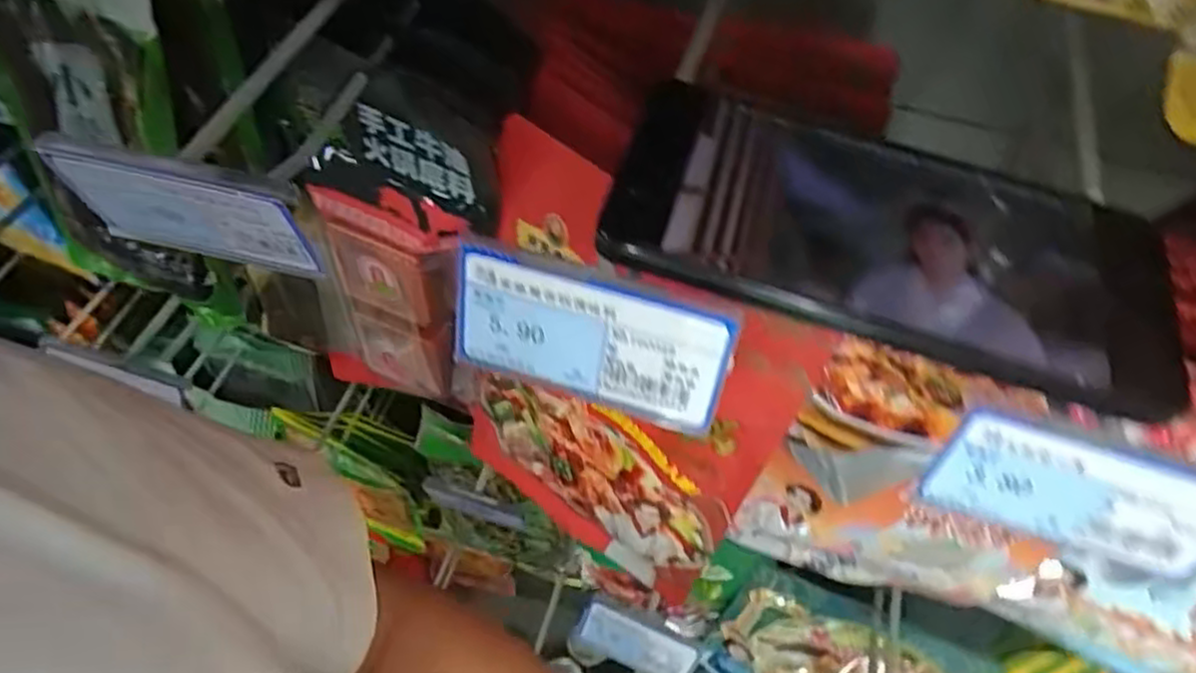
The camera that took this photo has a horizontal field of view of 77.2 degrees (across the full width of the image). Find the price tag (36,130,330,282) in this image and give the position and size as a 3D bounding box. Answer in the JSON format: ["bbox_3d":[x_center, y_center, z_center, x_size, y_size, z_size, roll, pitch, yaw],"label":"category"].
[{"bbox_3d":[-0.129,-0.040,0.238,0.081,0.048,0.007,14,58,5],"label":"price tag"}]

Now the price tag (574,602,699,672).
[{"bbox_3d":[0.026,0.214,0.519,0.083,0.035,0.004,23,17,5],"label":"price tag"}]

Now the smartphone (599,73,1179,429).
[{"bbox_3d":[0.086,-0.031,0.222,0.162,0.012,0.077,15,59,6],"label":"smartphone"}]

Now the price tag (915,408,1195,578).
[{"bbox_3d":[0.134,0.044,0.207,0.078,0.042,0.004,15,42,7],"label":"price tag"}]

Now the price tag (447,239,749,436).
[{"bbox_3d":[-0.003,0.001,0.215,0.081,0.045,0.005,15,37,12],"label":"price tag"}]

